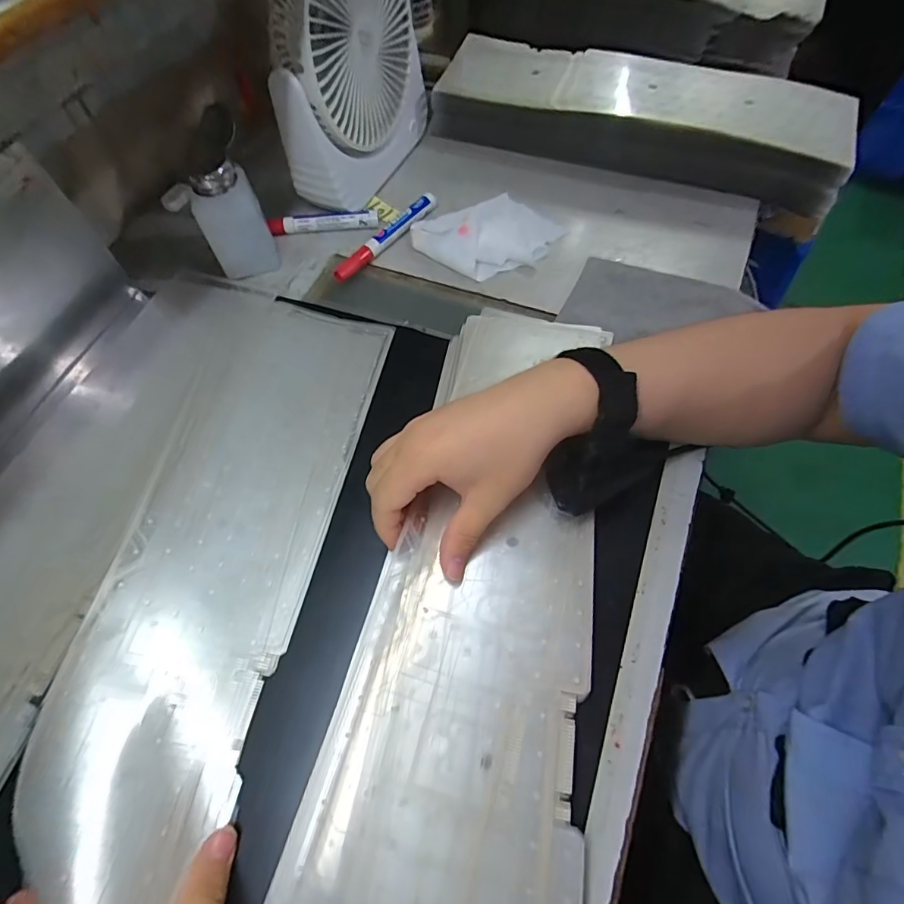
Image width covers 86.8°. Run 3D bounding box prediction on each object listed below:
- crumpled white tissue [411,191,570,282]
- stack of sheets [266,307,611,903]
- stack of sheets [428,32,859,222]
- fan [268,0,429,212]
[{"bbox_3d":[0.037,-0.216,0.474,0.138,0.021,0.088,-20,60,-8],"label":"crumpled white tissue"},{"bbox_3d":[0.021,0.080,0.313,0.140,0.031,0.436,8,63,9],"label":"stack of sheets"},{"bbox_3d":[0.195,-0.362,0.517,0.422,0.067,0.128,19,63,15],"label":"stack of sheets"},{"bbox_3d":[-0.096,-0.366,0.462,0.062,0.203,0.185,18,62,14],"label":"fan"}]

